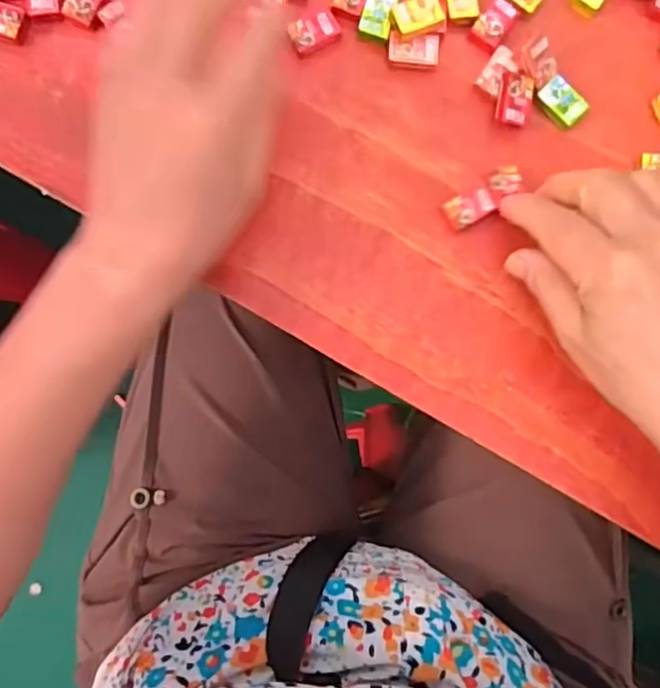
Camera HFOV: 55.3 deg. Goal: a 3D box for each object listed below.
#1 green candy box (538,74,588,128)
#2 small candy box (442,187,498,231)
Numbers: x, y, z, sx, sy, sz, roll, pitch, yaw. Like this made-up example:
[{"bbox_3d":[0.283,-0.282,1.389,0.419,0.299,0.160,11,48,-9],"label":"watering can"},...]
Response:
[{"bbox_3d":[0.123,-0.127,0.332,0.016,0.007,0.025,-44,89,-4],"label":"green candy box"},{"bbox_3d":[0.072,-0.070,0.328,0.026,0.007,0.016,-27,88,-3],"label":"small candy box"}]

